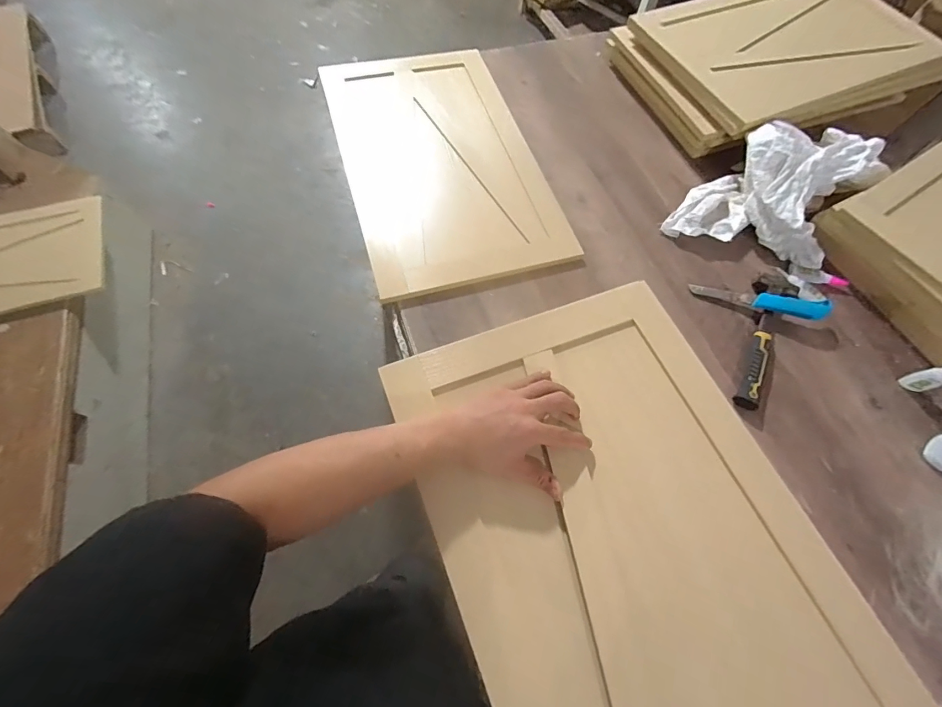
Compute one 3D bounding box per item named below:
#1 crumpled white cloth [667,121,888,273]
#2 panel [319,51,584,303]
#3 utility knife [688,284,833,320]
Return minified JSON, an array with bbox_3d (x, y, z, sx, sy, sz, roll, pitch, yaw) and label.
[{"bbox_3d":[0.602,-0.314,0.781,0.251,0.127,0.342,41,70,15],"label":"crumpled white cloth"},{"bbox_3d":[-0.072,-0.427,0.849,0.375,0.029,0.655,-15,67,-10],"label":"panel"},{"bbox_3d":[0.525,-0.098,0.732,0.225,0.029,0.034,13,65,3],"label":"utility knife"}]

